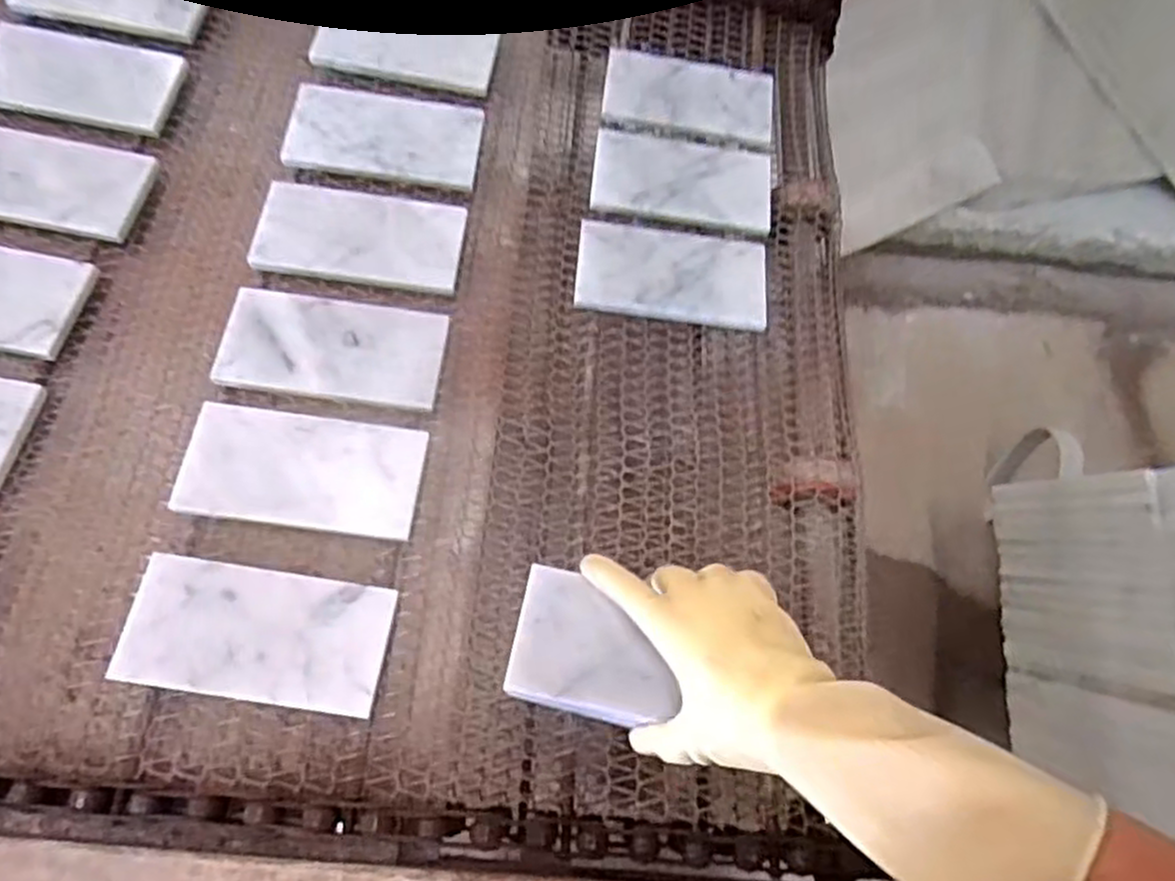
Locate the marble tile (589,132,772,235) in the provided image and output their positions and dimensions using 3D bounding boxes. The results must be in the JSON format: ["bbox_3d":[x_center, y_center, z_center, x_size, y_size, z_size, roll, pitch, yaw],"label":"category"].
[{"bbox_3d":[0.086,-0.232,0.679,0.156,0.016,0.087,8,67,-1],"label":"marble tile"}]

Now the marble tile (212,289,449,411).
[{"bbox_3d":[-0.187,-0.069,0.564,0.157,0.011,0.085,8,67,-1],"label":"marble tile"}]

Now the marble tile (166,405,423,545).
[{"bbox_3d":[-0.193,0.018,0.519,0.155,0.007,0.080,6,67,-2],"label":"marble tile"}]

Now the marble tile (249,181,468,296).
[{"bbox_3d":[-0.180,-0.166,0.605,0.158,0.009,0.084,6,67,-2],"label":"marble tile"}]

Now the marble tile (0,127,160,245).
[{"bbox_3d":[-0.439,-0.208,0.602,0.166,0.014,0.081,11,66,0],"label":"marble tile"}]

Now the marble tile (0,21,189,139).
[{"bbox_3d":[-0.439,-0.311,0.654,0.167,0.015,0.089,9,67,-1],"label":"marble tile"}]

